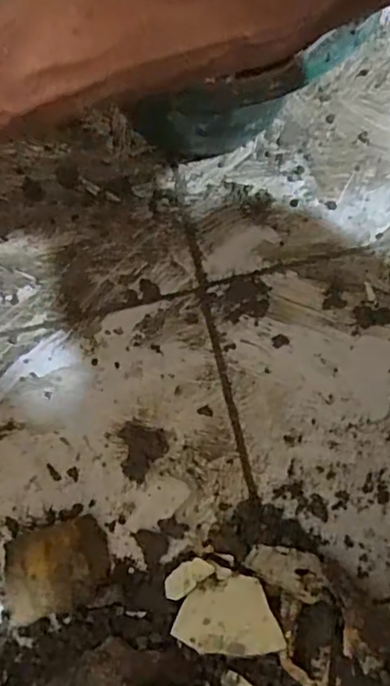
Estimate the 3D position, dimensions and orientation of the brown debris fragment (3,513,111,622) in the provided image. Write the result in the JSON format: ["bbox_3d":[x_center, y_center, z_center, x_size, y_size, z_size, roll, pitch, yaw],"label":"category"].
[{"bbox_3d":[-0.114,0.182,0.477,0.087,0.045,0.068,-17,79,-3],"label":"brown debris fragment"}]

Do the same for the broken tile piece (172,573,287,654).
[{"bbox_3d":[0.025,0.211,0.462,0.082,0.004,0.056,-7,50,13],"label":"broken tile piece"}]

